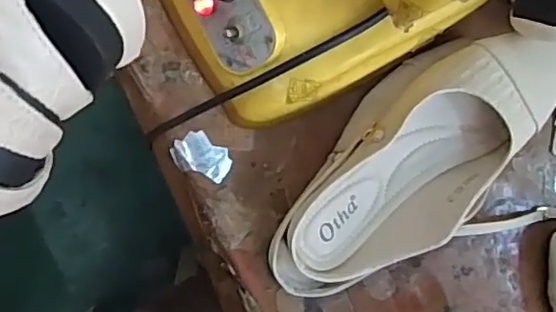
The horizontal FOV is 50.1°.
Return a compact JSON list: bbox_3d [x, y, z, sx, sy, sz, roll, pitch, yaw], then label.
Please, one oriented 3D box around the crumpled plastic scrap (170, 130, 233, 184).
[{"bbox_3d":[-0.056,0.001,0.443,0.043,0.006,0.030,36,87,-8],"label":"crumpled plastic scrap"}]

